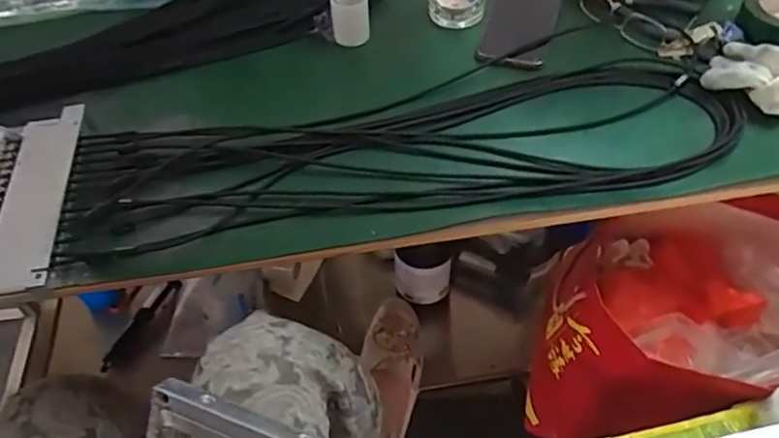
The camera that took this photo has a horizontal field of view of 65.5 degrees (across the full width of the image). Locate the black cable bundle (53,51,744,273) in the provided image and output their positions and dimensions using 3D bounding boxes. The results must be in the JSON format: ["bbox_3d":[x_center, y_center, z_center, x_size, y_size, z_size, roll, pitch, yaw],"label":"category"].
[{"bbox_3d":[0.016,-0.069,0.594,0.640,0.015,0.191,-9,53,-2],"label":"black cable bundle"}]

